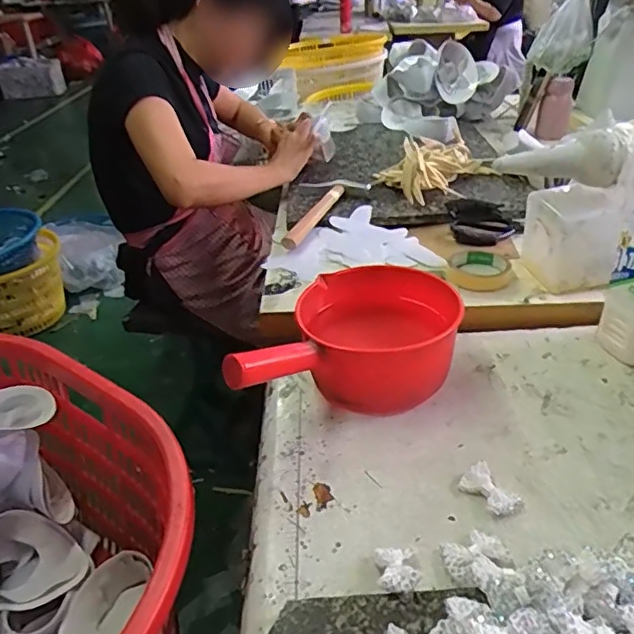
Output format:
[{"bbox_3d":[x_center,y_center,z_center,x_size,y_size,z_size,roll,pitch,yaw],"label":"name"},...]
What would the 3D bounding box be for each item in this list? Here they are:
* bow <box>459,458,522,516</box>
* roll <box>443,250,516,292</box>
[{"bbox_3d":[0.163,0.163,0.542,0.031,0.019,0.054,-23,37,-27],"label":"bow"},{"bbox_3d":[0.234,-0.072,0.838,0.089,0.017,0.091,-2,33,2],"label":"roll"}]

